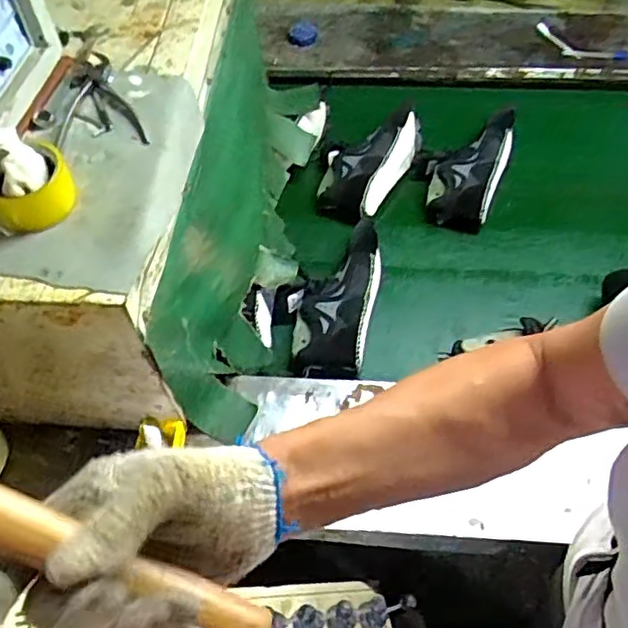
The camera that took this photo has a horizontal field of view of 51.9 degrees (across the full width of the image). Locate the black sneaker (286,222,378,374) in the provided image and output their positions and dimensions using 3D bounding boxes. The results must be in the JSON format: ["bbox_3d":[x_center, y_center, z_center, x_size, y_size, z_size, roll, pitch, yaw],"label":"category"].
[{"bbox_3d":[0.037,-0.042,1.097,0.137,0.080,0.317,9,57,7],"label":"black sneaker"}]

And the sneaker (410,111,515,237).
[{"bbox_3d":[0.292,-0.311,1.271,0.170,0.097,0.280,17,59,13],"label":"sneaker"}]

